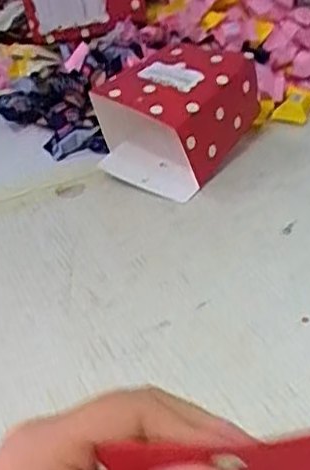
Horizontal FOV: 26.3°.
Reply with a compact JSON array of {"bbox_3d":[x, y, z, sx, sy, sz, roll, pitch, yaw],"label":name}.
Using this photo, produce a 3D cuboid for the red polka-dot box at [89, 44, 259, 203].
[{"bbox_3d":[0.017,-0.113,0.619,0.112,0.088,0.136,20,42,31],"label":"red polka-dot box"}]

